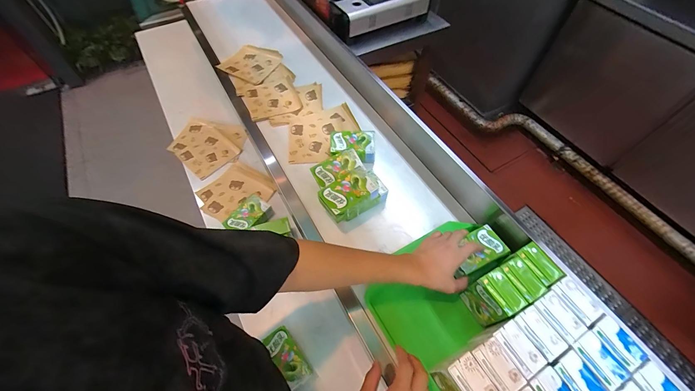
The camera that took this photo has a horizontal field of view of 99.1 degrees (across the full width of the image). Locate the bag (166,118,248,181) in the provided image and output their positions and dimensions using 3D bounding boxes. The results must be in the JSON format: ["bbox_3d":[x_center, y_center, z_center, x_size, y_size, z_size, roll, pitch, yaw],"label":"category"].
[{"bbox_3d":[-0.419,-0.162,0.906,0.207,0.015,0.196,36,64,20],"label":"bag"}]

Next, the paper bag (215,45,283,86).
[{"bbox_3d":[-0.302,-0.415,0.928,0.156,0.020,0.153,20,60,12],"label":"paper bag"}]

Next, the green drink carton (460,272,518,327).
[{"bbox_3d":[0.240,0.176,0.501,0.044,0.108,0.065,-23,61,-14],"label":"green drink carton"}]

